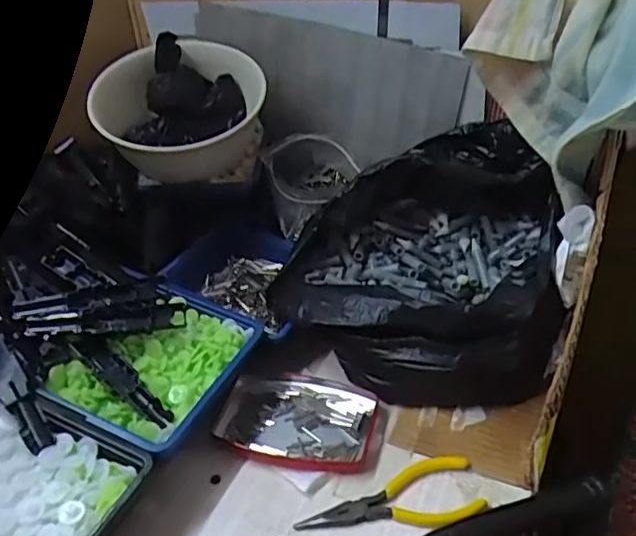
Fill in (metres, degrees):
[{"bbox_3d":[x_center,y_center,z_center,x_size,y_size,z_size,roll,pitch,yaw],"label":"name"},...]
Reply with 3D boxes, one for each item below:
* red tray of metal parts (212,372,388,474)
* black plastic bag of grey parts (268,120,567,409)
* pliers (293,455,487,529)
[{"bbox_3d":[-0.016,0.123,0.483,0.133,0.017,0.086,8,37,17],"label":"red tray of metal parts"},{"bbox_3d":[0.087,-0.020,0.545,0.224,0.133,0.247,1,36,8],"label":"black plastic bag of grey parts"},{"bbox_3d":[0.050,0.164,0.418,0.126,0.008,0.046,-12,36,-11],"label":"pliers"}]

